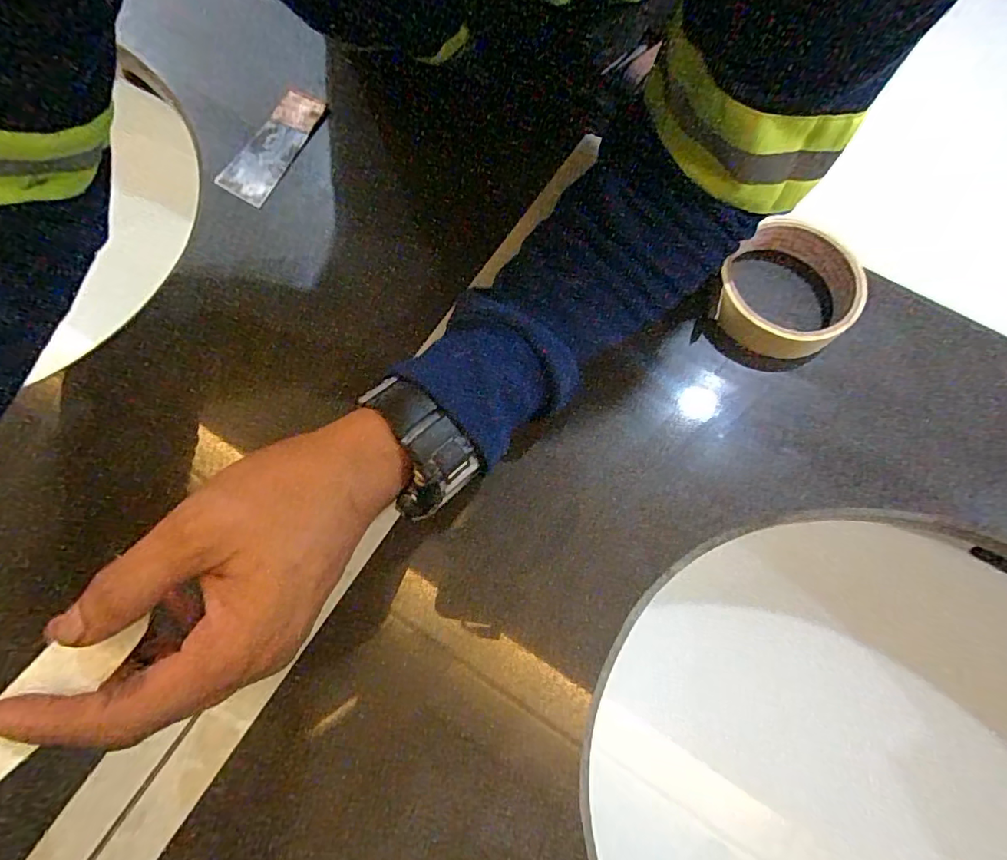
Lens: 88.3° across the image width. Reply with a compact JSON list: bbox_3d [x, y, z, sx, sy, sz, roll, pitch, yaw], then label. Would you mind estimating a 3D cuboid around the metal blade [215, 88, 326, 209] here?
[{"bbox_3d":[-0.167,-0.207,0.377,0.037,0.004,0.096,26,77,4],"label":"metal blade"}]

